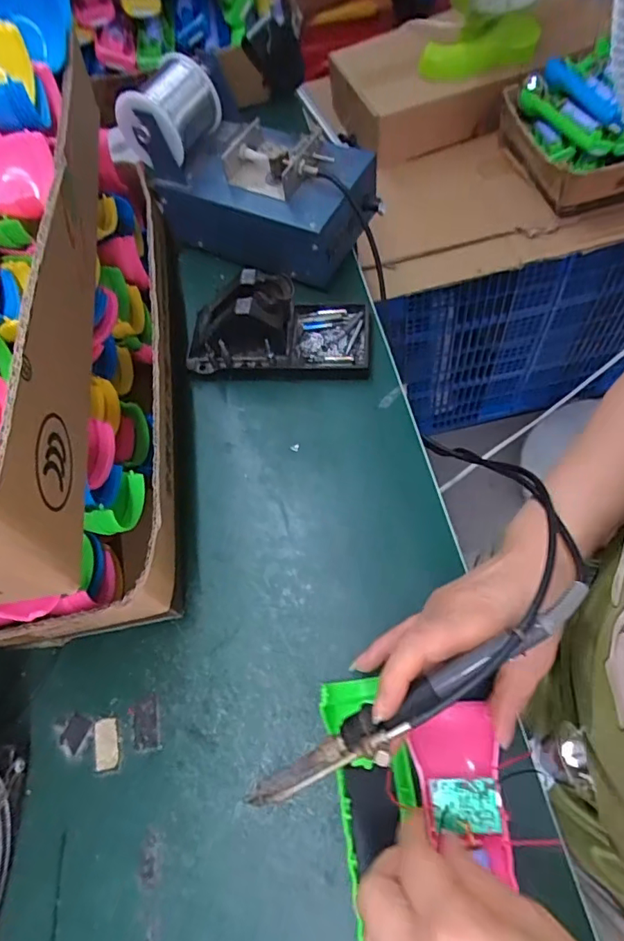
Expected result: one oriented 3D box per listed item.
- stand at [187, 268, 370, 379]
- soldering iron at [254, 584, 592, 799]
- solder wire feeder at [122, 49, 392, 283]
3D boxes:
[{"bbox_3d":[-0.030,-0.124,0.443,0.153,0.077,0.072,0,65,5],"label":"stand"},{"bbox_3d":[0.054,0.115,0.260,0.198,0.028,0.022,-33,65,1],"label":"soldering iron"},{"bbox_3d":[-0.053,-0.280,0.479,0.217,0.129,0.115,23,69,15],"label":"solder wire feeder"}]

